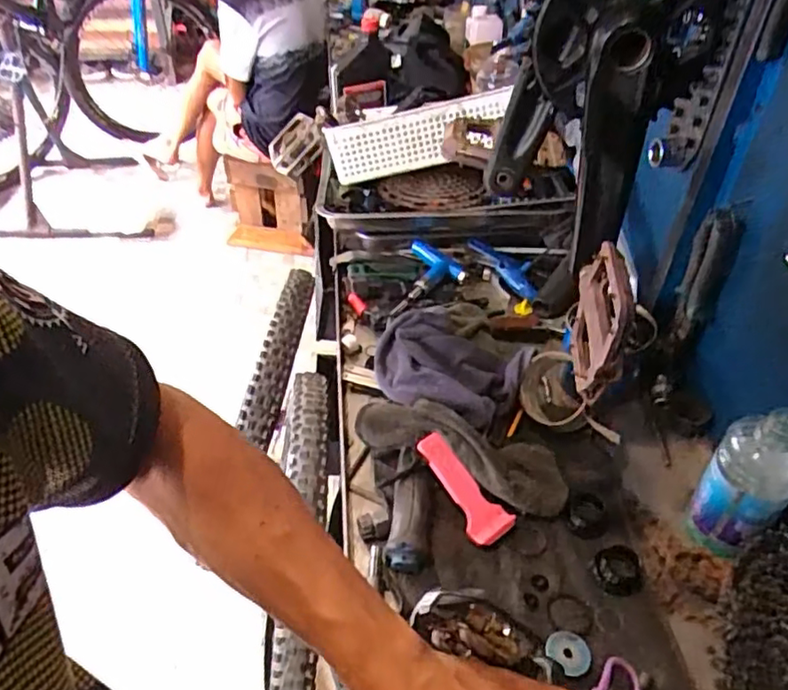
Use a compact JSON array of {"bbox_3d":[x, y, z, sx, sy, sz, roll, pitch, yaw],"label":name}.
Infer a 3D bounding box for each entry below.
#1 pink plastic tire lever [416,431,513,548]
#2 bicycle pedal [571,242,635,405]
[{"bbox_3d":[0.067,0.141,0.633,0.040,0.014,0.118,-29,74,-30],"label":"pink plastic tire lever"},{"bbox_3d":[0.157,-0.017,0.476,0.025,0.098,0.103,7,42,6],"label":"bicycle pedal"}]

